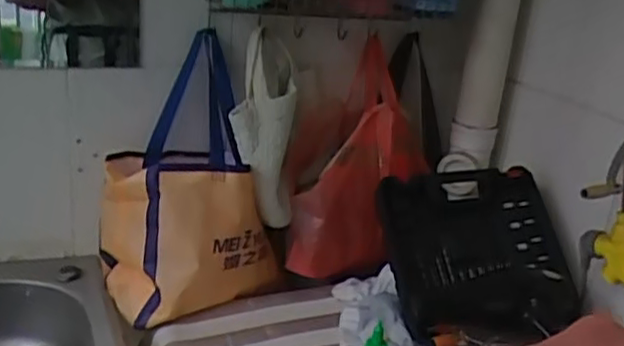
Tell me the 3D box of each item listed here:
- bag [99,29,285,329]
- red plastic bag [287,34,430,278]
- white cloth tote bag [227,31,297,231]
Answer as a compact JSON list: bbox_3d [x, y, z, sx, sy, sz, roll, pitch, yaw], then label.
[{"bbox_3d":[-0.185,0.017,1.012,0.203,0.354,0.257,24,27,38],"label":"bag"},{"bbox_3d":[0.091,-0.013,1.116,0.147,0.396,0.165,16,-12,23],"label":"red plastic bag"},{"bbox_3d":[-0.075,-0.068,1.028,0.106,0.299,0.074,0,-3,-16],"label":"white cloth tote bag"}]

